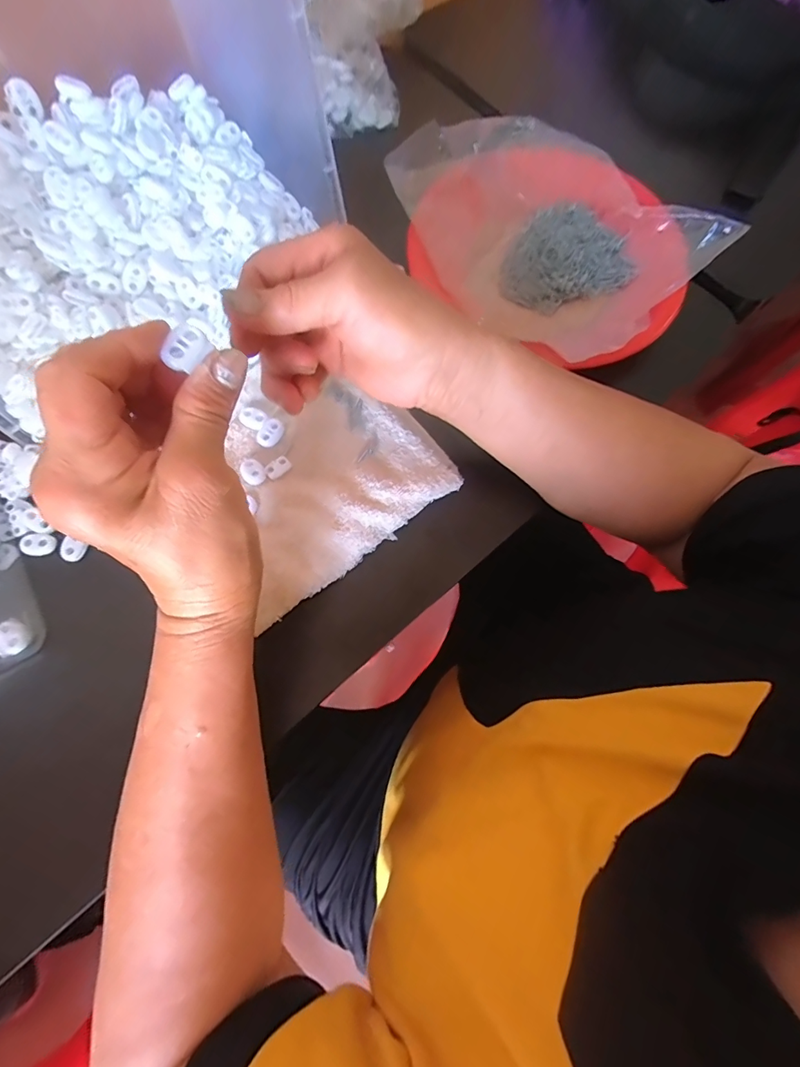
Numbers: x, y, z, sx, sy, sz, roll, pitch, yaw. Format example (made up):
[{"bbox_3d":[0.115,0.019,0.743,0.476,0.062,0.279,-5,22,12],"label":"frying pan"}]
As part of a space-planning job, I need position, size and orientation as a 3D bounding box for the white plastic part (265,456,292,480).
[{"bbox_3d":[-0.088,-0.048,0.324,0.019,0.004,0.013,-41,78,-12],"label":"white plastic part"}]

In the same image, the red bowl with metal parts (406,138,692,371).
[{"bbox_3d":[0.135,-0.242,0.390,0.221,0.055,0.207,0,73,-1],"label":"red bowl with metal parts"}]

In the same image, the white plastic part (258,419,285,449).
[{"bbox_3d":[-0.095,-0.074,0.331,0.016,0.005,0.021,37,76,9],"label":"white plastic part"}]

